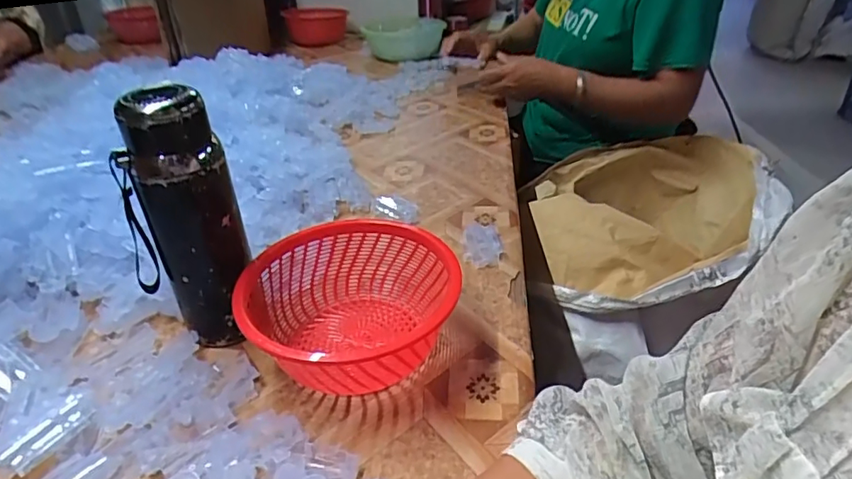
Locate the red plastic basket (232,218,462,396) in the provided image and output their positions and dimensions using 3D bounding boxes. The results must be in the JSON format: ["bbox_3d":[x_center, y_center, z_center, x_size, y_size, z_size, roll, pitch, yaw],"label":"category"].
[{"bbox_3d":[-0.065,0.063,0.474,0.173,0.078,0.177,-6,33,-7],"label":"red plastic basket"}]

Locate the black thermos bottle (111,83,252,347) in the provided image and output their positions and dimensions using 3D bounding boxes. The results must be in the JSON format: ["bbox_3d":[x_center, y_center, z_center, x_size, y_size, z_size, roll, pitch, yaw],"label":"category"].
[{"bbox_3d":[-0.203,-0.013,0.461,0.085,0.218,0.062,13,35,21],"label":"black thermos bottle"}]

